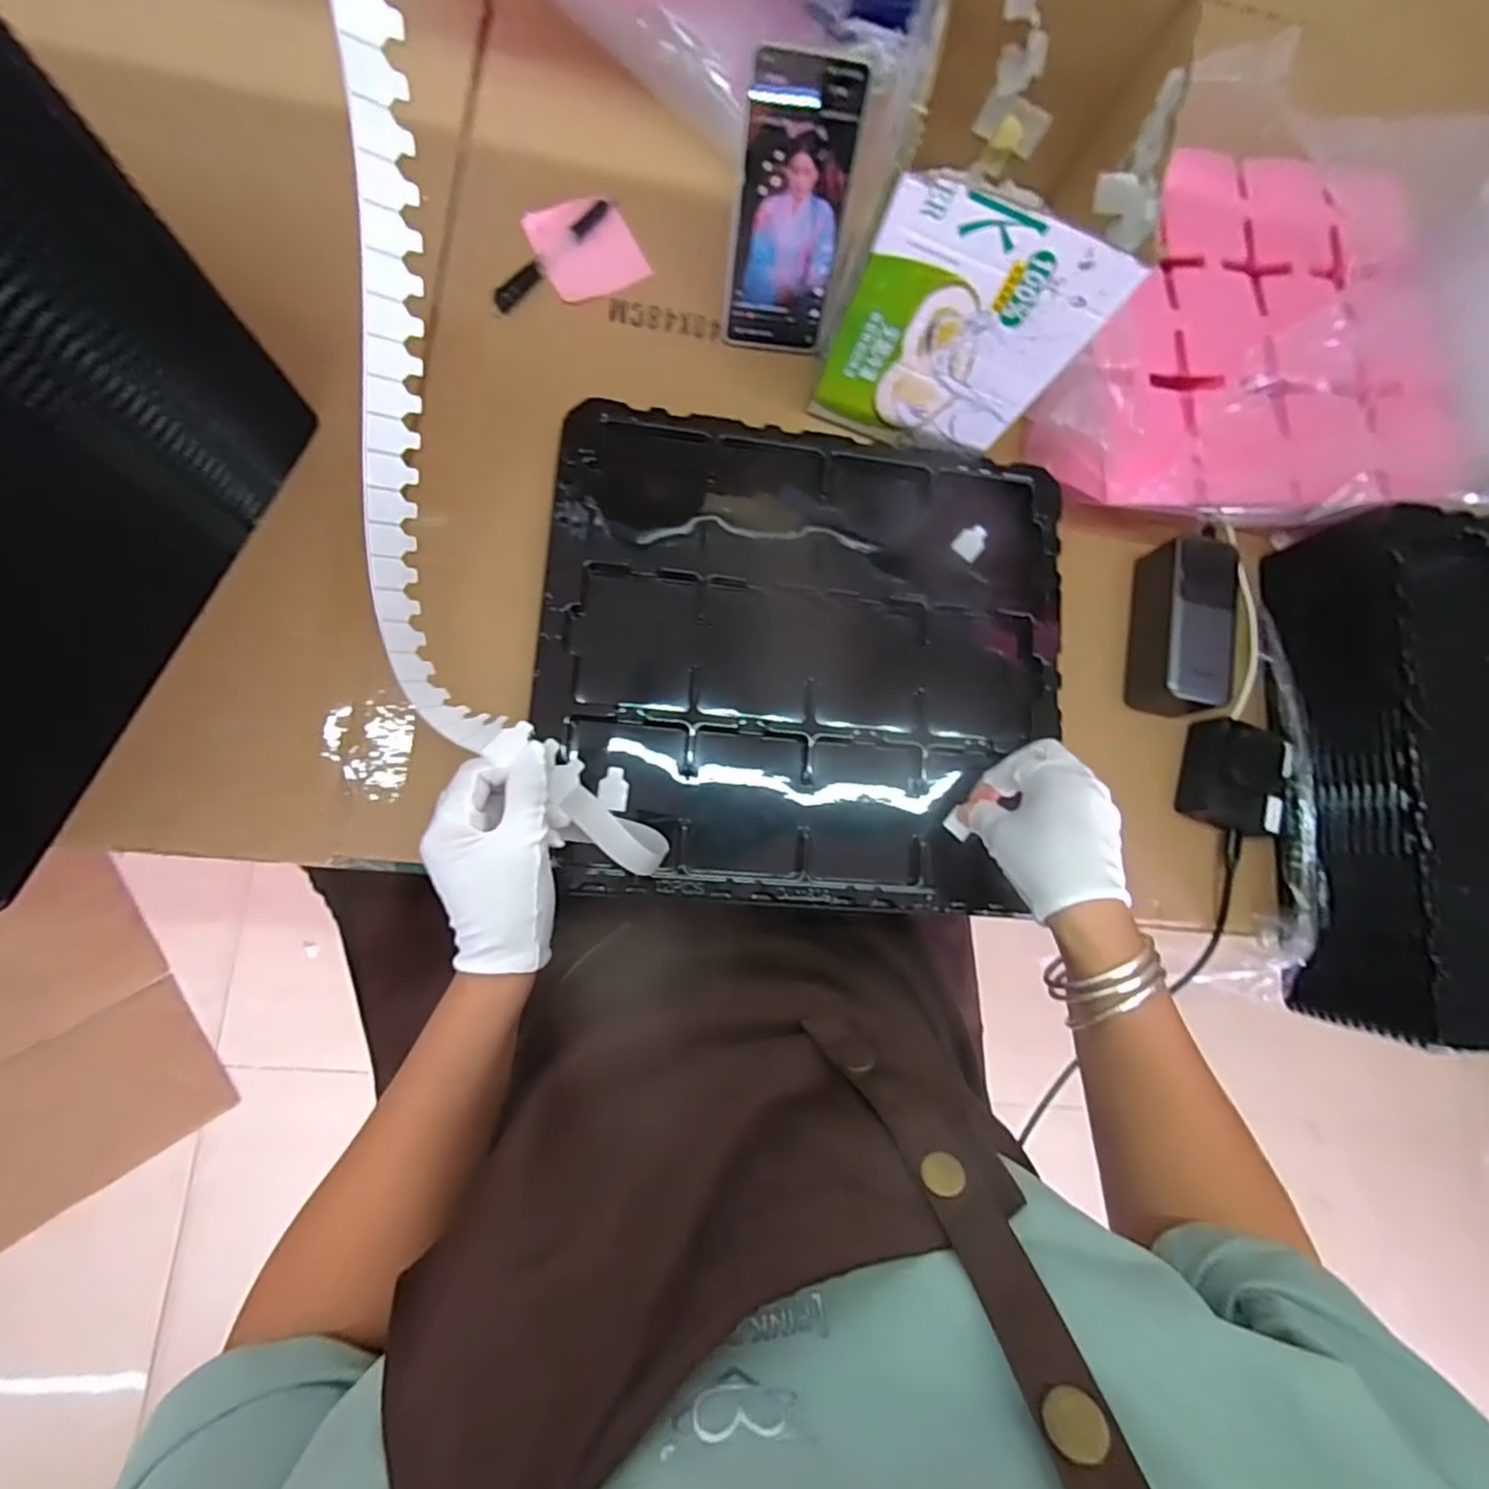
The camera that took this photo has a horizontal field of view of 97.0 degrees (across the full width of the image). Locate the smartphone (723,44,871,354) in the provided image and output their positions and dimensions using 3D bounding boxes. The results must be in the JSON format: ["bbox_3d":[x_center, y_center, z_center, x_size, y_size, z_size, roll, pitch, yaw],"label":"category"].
[{"bbox_3d":[0.031,-0.363,0.458,0.075,0.164,0.010,7,53,-4],"label":"smartphone"}]

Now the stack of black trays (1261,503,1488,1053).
[{"bbox_3d":[0.606,0.024,0.492,0.368,0.090,0.370,3,82,-8],"label":"stack of black trays"}]

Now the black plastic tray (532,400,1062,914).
[{"bbox_3d":[0.047,-0.057,0.465,0.364,0.042,0.332,4,82,-4],"label":"black plastic tray"}]

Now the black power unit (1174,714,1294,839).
[{"bbox_3d":[0.378,0.026,0.506,0.067,0.037,0.078,20,82,-5],"label":"black power unit"}]

